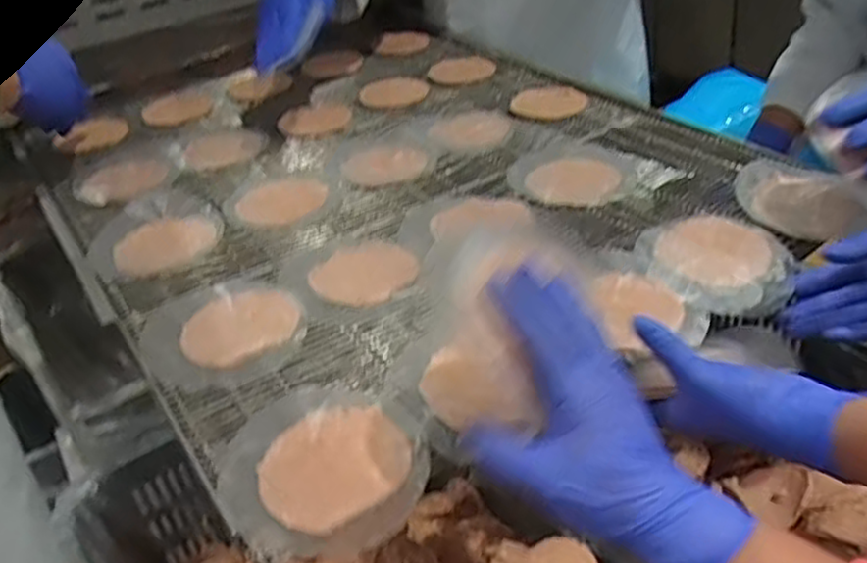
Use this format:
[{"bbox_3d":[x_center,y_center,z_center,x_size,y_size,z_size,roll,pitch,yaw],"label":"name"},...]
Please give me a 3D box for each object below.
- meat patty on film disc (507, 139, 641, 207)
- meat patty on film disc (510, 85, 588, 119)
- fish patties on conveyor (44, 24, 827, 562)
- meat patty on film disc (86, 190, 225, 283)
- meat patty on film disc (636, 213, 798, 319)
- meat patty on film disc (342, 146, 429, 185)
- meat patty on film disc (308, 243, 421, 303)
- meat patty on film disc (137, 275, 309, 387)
[{"bbox_3d":[0.138,-0.110,0.722,0.124,0.009,0.119,3,35,11],"label":"meat patty on film disc"},{"bbox_3d":[0.138,-0.218,0.874,0.086,0.008,0.074,-22,38,-22],"label":"meat patty on film disc"},{"bbox_3d":[-0.053,-0.118,0.767,0.593,0.030,0.749,-24,39,-25],"label":"fish patties on conveyor"},{"bbox_3d":[-0.256,-0.043,0.676,0.119,0.039,0.096,-29,41,-31],"label":"meat patty on film disc"},{"bbox_3d":[0.227,-0.021,0.587,0.114,0.010,0.120,22,43,33],"label":"meat patty on film disc"},{"bbox_3d":[-0.052,-0.123,0.771,0.086,0.012,0.060,-10,35,-8],"label":"meat patty on film disc"},{"bbox_3d":[-0.056,-0.008,0.613,0.087,0.007,0.072,-31,42,-32],"label":"meat patty on film disc"},{"bbox_3d":[-0.165,0.033,0.565,0.116,0.013,0.124,-3,35,2],"label":"meat patty on film disc"}]

